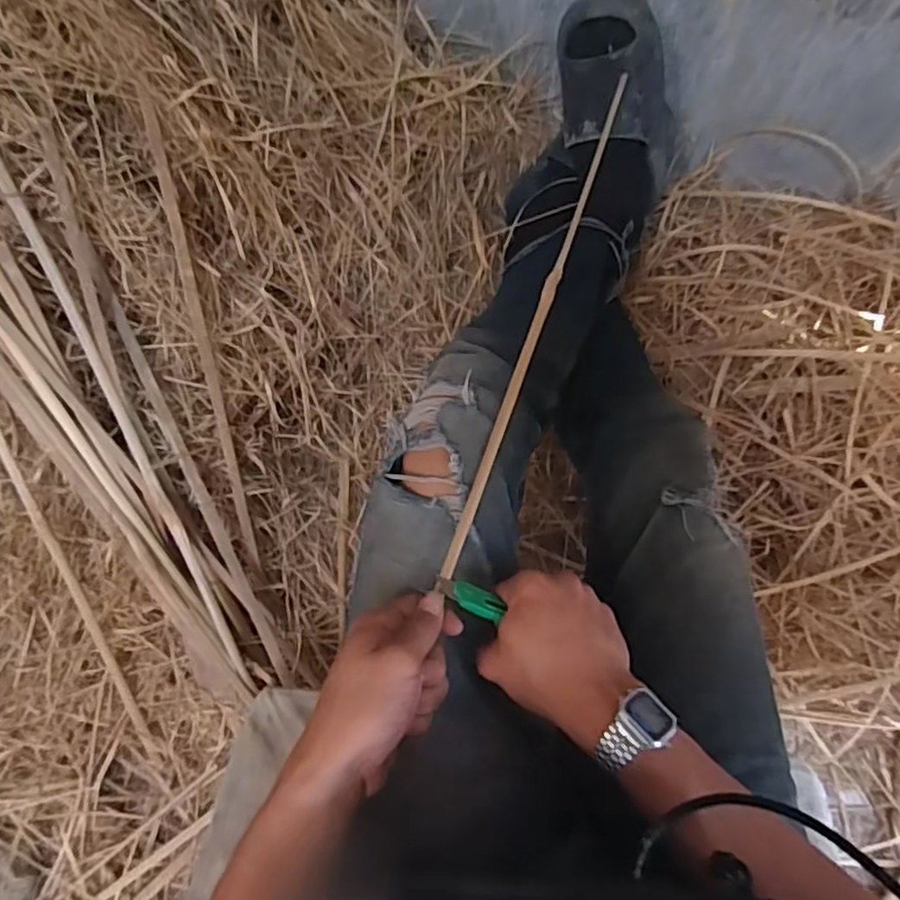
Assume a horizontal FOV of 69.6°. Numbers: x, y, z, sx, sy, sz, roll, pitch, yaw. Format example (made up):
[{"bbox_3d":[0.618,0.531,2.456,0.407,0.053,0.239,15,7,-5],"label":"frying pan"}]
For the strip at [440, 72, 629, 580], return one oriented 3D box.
[{"bbox_3d":[0.094,-0.154,0.582,0.012,0.009,0.578,18,65,7],"label":"strip"}]

